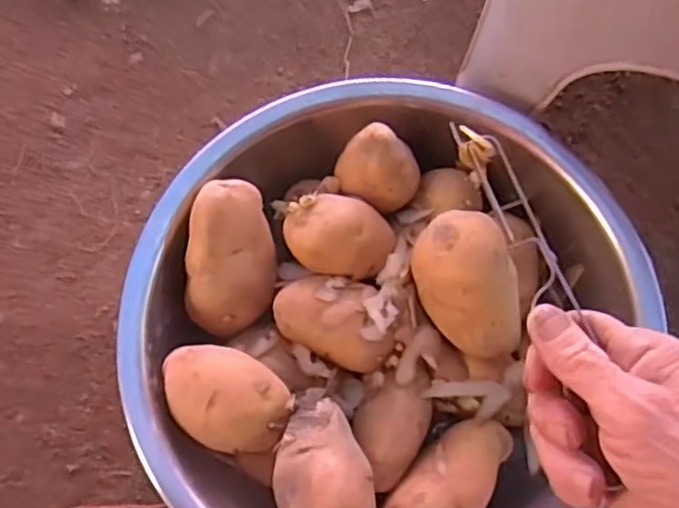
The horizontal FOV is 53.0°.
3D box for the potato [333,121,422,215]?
[{"bbox_3d":[0.032,-0.068,0.542,0.062,0.051,0.057,-1,75,3],"label":"potato"}]

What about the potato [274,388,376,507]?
[{"bbox_3d":[-0.011,0.154,0.470,0.056,0.055,0.125,-22,56,24],"label":"potato"}]

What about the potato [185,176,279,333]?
[{"bbox_3d":[-0.088,0.000,0.540,0.068,0.056,0.118,-5,108,-21],"label":"potato"}]

